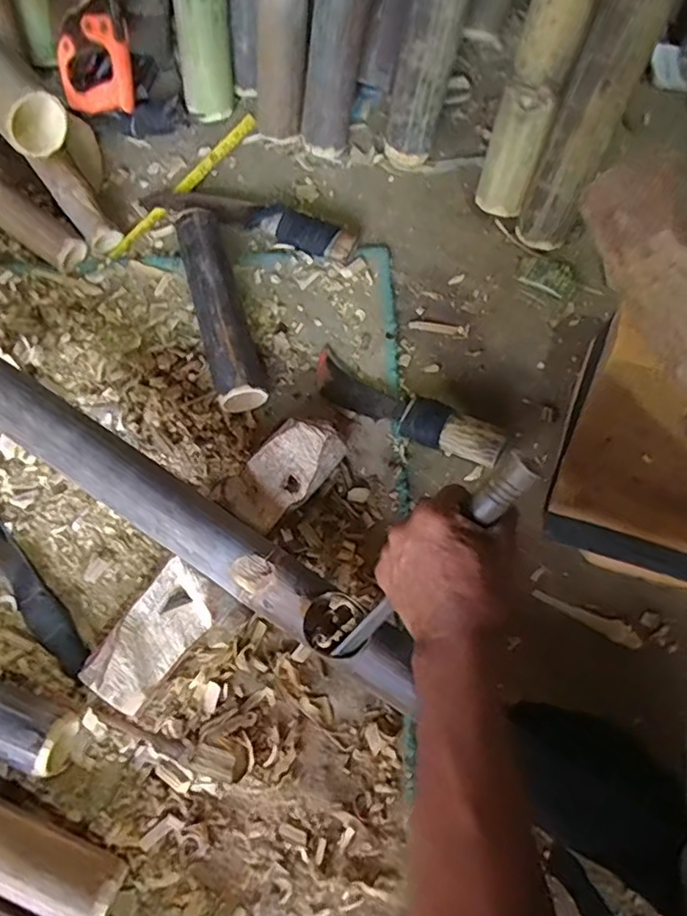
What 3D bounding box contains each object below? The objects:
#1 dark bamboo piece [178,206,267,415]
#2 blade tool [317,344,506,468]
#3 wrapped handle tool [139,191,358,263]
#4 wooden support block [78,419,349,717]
[{"bbox_3d":[-0.151,-0.178,0.689,0.056,0.058,0.259,-17,70,-6],"label":"dark bamboo piece"},{"bbox_3d":[0.066,-0.059,0.650,0.237,0.044,0.059,29,72,10],"label":"blade tool"},{"bbox_3d":[-0.125,-0.322,0.760,0.302,0.034,0.052,21,71,7],"label":"wrapped handle tool"},{"bbox_3d":[-0.117,0.099,0.580,0.088,0.055,0.328,34,73,12],"label":"wooden support block"}]

